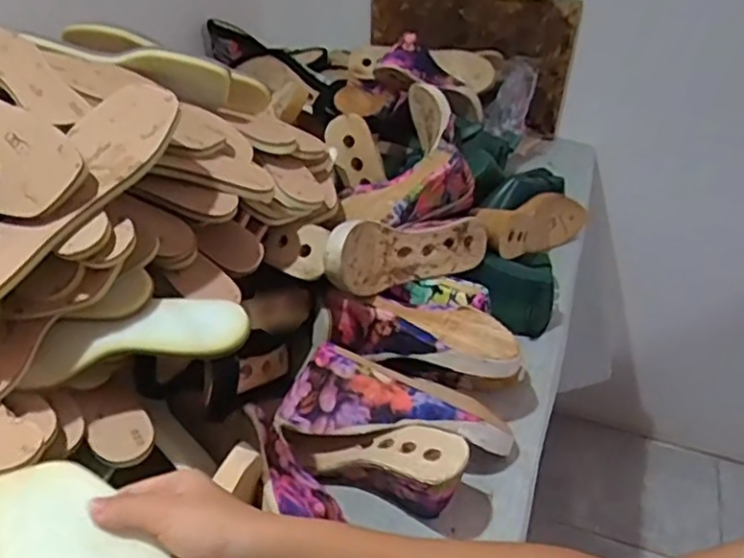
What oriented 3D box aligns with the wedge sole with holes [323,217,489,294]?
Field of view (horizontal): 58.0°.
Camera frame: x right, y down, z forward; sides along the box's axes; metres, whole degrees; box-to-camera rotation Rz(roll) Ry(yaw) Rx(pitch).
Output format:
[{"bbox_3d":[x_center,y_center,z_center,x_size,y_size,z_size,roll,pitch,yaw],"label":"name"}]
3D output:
[{"bbox_3d":[0.035,-0.032,0.764,0.240,0.082,0.065,-7,36,-38],"label":"wedge sole with holes"}]

